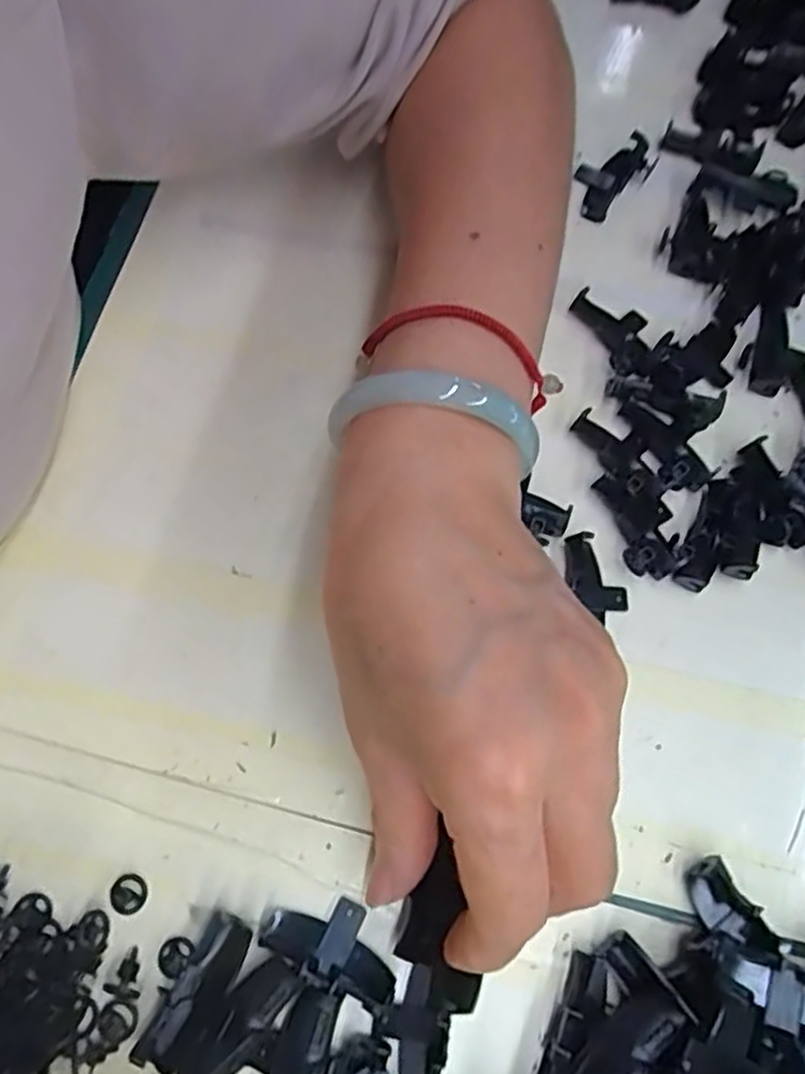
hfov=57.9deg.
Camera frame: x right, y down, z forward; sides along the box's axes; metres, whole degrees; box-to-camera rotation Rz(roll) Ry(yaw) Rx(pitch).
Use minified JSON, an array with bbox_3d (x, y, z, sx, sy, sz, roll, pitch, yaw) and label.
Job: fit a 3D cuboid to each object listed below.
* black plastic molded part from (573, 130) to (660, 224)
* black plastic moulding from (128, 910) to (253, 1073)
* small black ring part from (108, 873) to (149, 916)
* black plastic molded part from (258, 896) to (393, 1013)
[{"bbox_3d":[0.088,-0.154,0.309,0.046,0.014,0.024,-43,77,-15],"label":"black plastic molded part"},{"bbox_3d":[-0.059,0.130,0.208,0.015,0.011,0.040,33,73,9],"label":"black plastic moulding"},{"bbox_3d":[-0.082,0.107,0.217,0.011,0.004,0.011,1,71,-2],"label":"small black ring part"},{"bbox_3d":[-0.020,0.119,0.213,0.041,0.011,0.022,24,72,6],"label":"black plastic molded part"}]

